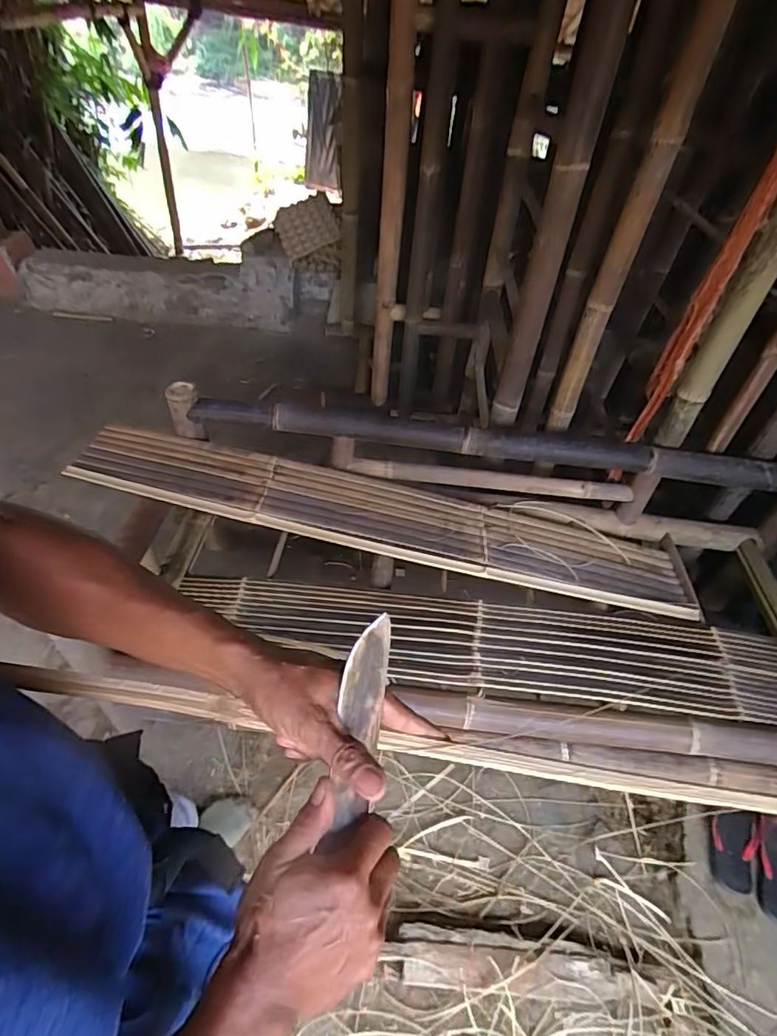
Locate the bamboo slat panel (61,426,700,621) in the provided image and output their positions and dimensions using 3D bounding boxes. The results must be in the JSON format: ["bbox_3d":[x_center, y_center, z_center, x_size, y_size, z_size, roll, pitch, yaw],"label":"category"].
[{"bbox_3d":[-0.009,-0.013,1.348,1.532,0.039,0.238,13,47,1],"label":"bamboo slat panel"}]

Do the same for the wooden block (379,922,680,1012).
[{"bbox_3d":[0.271,0.864,1.031,0.564,0.045,0.096,8,45,0],"label":"wooden block"}]

